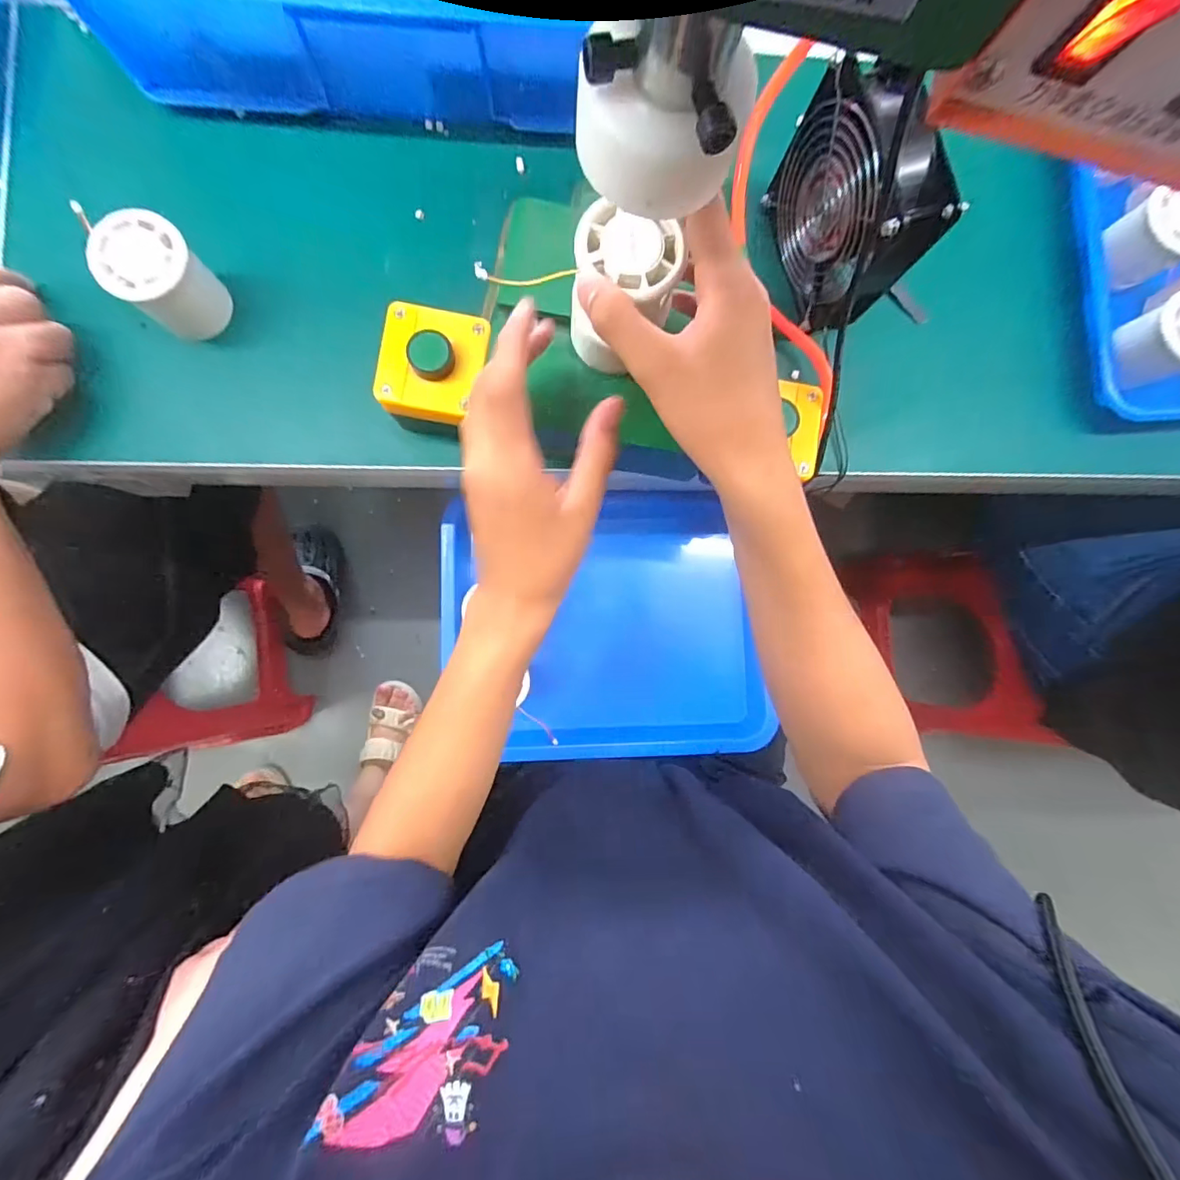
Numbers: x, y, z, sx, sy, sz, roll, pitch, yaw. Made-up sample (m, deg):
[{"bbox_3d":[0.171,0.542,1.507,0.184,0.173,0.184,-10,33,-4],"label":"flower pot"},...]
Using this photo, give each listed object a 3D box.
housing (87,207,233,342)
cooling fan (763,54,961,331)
[{"bbox_3d":[-0.291,-0.214,0.354,0.054,0.064,0.047,-41,90,-5],"label":"housing"},{"bbox_3d":[0.179,-0.262,0.353,0.046,0.116,0.126,-16,88,-5],"label":"cooling fan"}]

